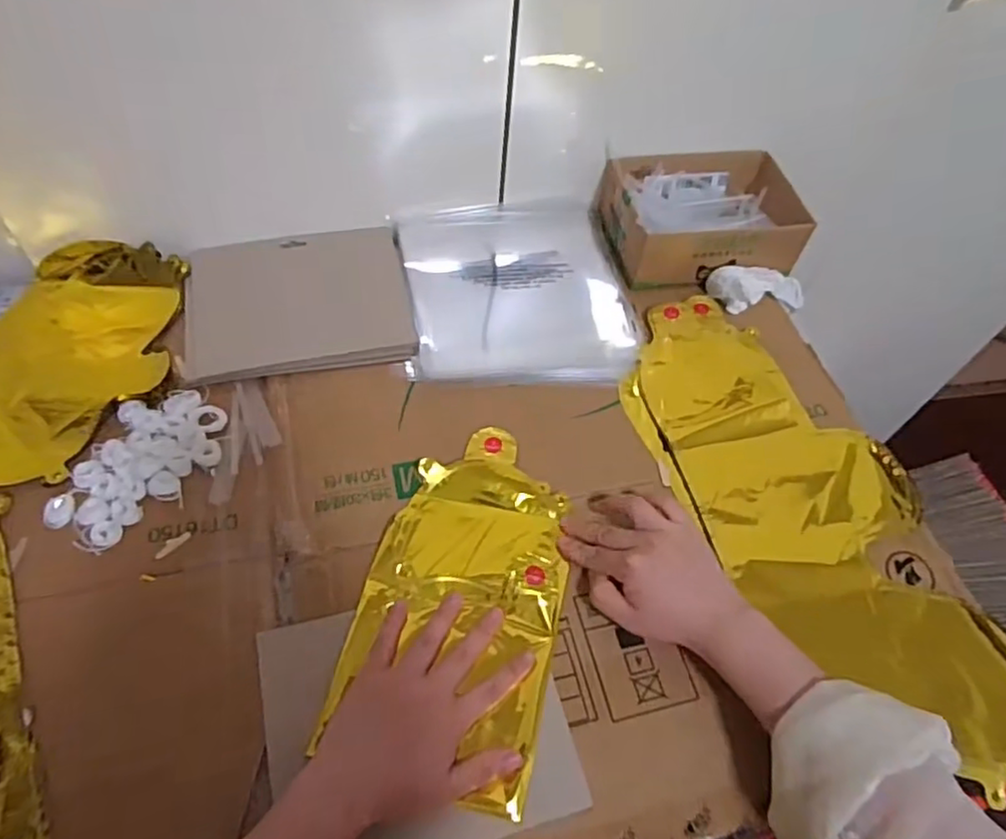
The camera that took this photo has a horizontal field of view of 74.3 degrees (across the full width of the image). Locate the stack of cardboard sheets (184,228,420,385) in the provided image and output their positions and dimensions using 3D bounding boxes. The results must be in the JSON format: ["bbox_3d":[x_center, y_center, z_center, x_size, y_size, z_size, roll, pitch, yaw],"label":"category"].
[{"bbox_3d":[-0.194,-0.114,0.638,0.205,0.022,0.168,-9,57,-11],"label":"stack of cardboard sheets"}]

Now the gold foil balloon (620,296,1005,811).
[{"bbox_3d":[0.254,0.070,0.552,0.181,0.037,0.449,-21,60,-17],"label":"gold foil balloon"}]

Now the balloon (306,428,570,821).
[{"bbox_3d":[-0.027,0.122,0.493,0.143,0.026,0.269,13,53,5],"label":"balloon"}]

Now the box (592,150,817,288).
[{"bbox_3d":[0.213,-0.216,0.704,0.199,0.063,0.152,-10,57,-11],"label":"box"}]

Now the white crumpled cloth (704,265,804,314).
[{"bbox_3d":[0.262,-0.132,0.677,0.109,0.041,0.033,1,51,-23],"label":"white crumpled cloth"}]

